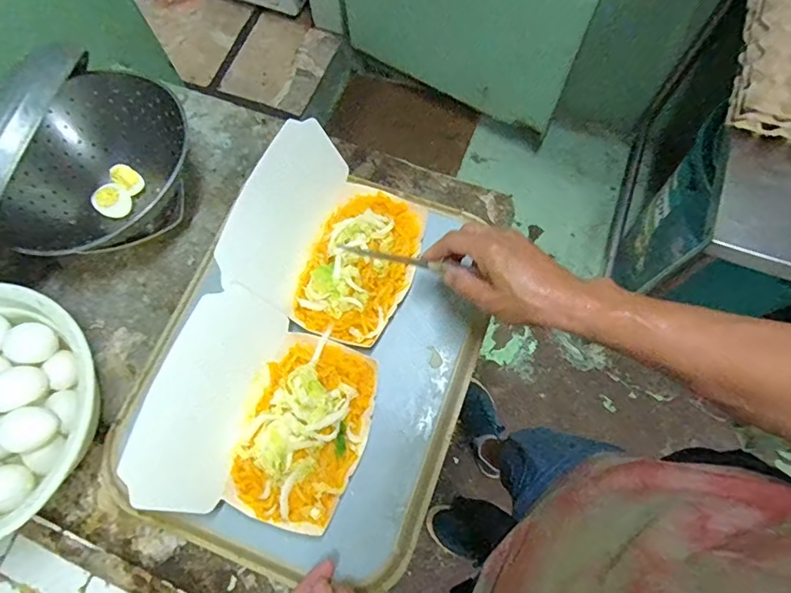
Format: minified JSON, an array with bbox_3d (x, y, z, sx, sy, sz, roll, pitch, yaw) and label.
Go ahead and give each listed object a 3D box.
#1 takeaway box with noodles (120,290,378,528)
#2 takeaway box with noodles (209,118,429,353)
[{"bbox_3d":[-0.125,0.105,0.451,0.190,0.100,0.207,17,72,7],"label":"takeaway box with noodles"},{"bbox_3d":[-0.060,-0.069,0.506,0.162,0.105,0.201,18,72,7],"label":"takeaway box with noodles"}]

